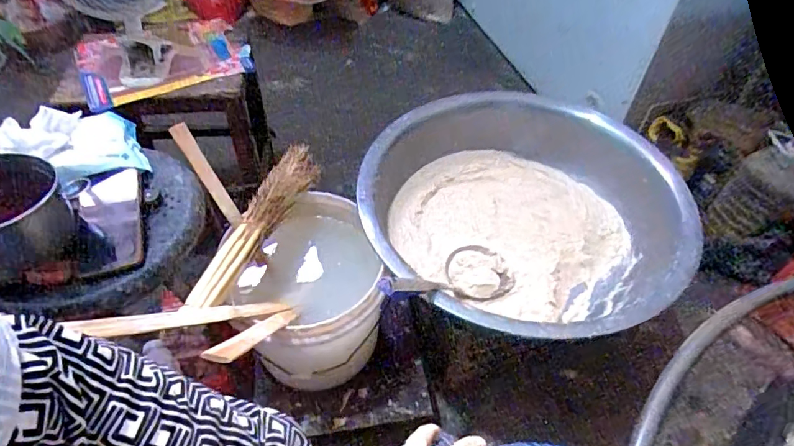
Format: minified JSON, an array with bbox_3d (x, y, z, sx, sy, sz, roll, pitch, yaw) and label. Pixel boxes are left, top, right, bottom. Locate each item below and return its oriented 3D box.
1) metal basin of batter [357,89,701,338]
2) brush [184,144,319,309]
[{"bbox_3d":[0.224,-0.027,0.873,0.569,0.143,0.510,-27,56,-23],"label":"metal basin of batter"},{"bbox_3d":[-0.206,-0.008,0.731,0.055,0.032,0.321,18,51,13],"label":"brush"}]

